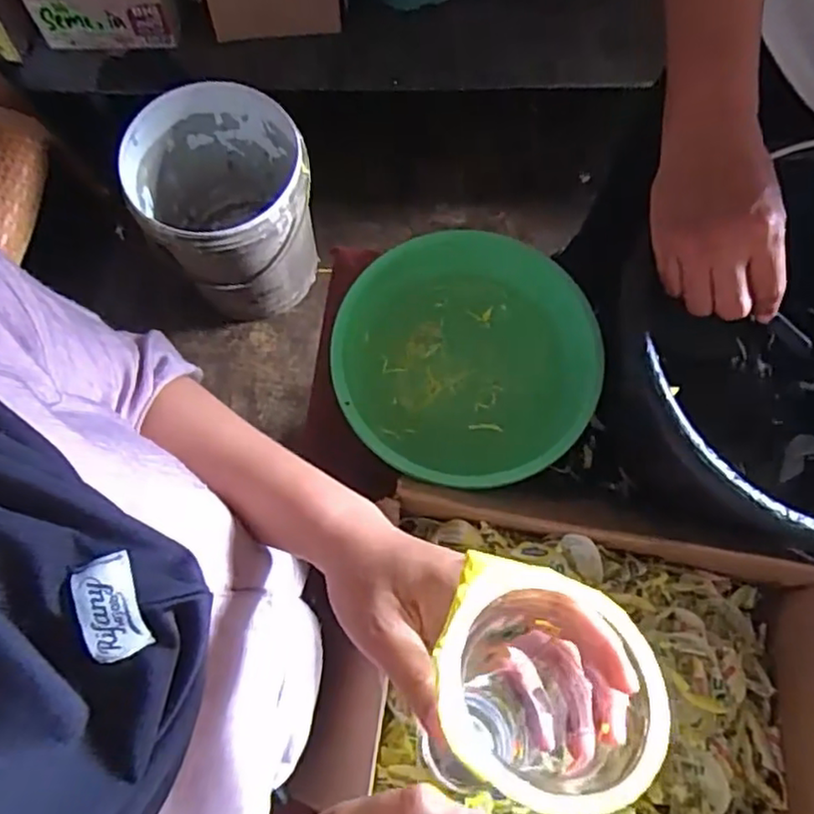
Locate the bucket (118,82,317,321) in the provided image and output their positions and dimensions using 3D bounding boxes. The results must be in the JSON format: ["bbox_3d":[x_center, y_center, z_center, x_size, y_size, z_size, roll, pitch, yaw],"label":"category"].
[{"bbox_3d":[-0.324,-0.372,1.227,0.292,0.344,0.306,0,75,1],"label":"bucket"}]

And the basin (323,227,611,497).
[{"bbox_3d":[0.056,-0.041,0.607,0.234,0.070,0.216,0,75,1],"label":"basin"}]

